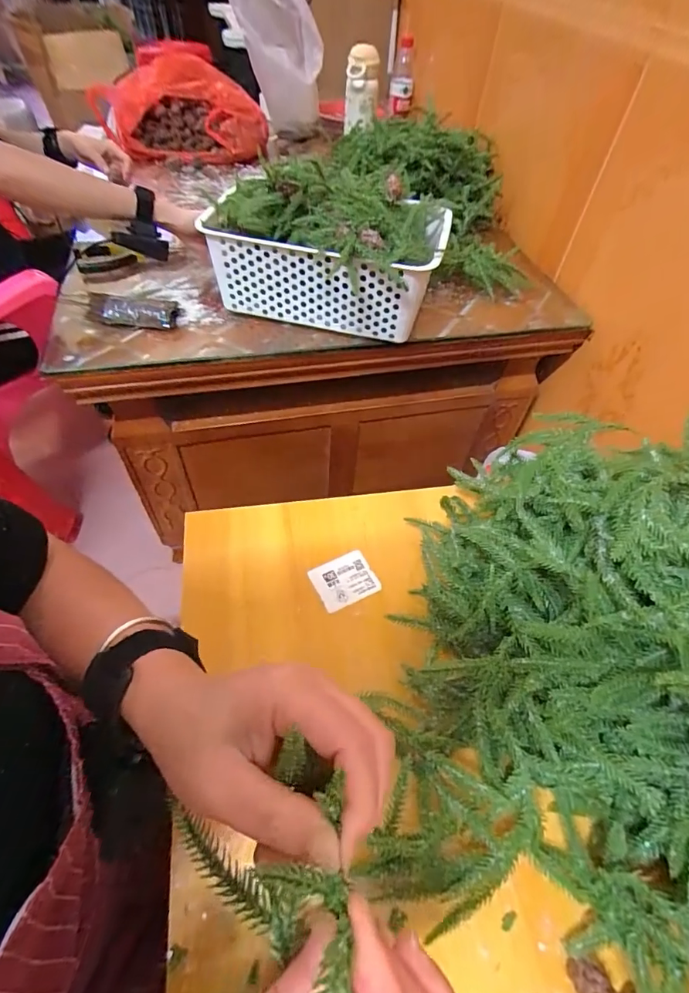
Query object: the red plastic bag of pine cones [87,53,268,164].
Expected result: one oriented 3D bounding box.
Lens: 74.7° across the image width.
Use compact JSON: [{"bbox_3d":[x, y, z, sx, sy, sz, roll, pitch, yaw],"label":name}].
[{"bbox_3d":[-0.370,-0.871,1.013,0.359,0.134,0.250,-8,53,-10],"label":"red plastic bag of pine cones"}]

